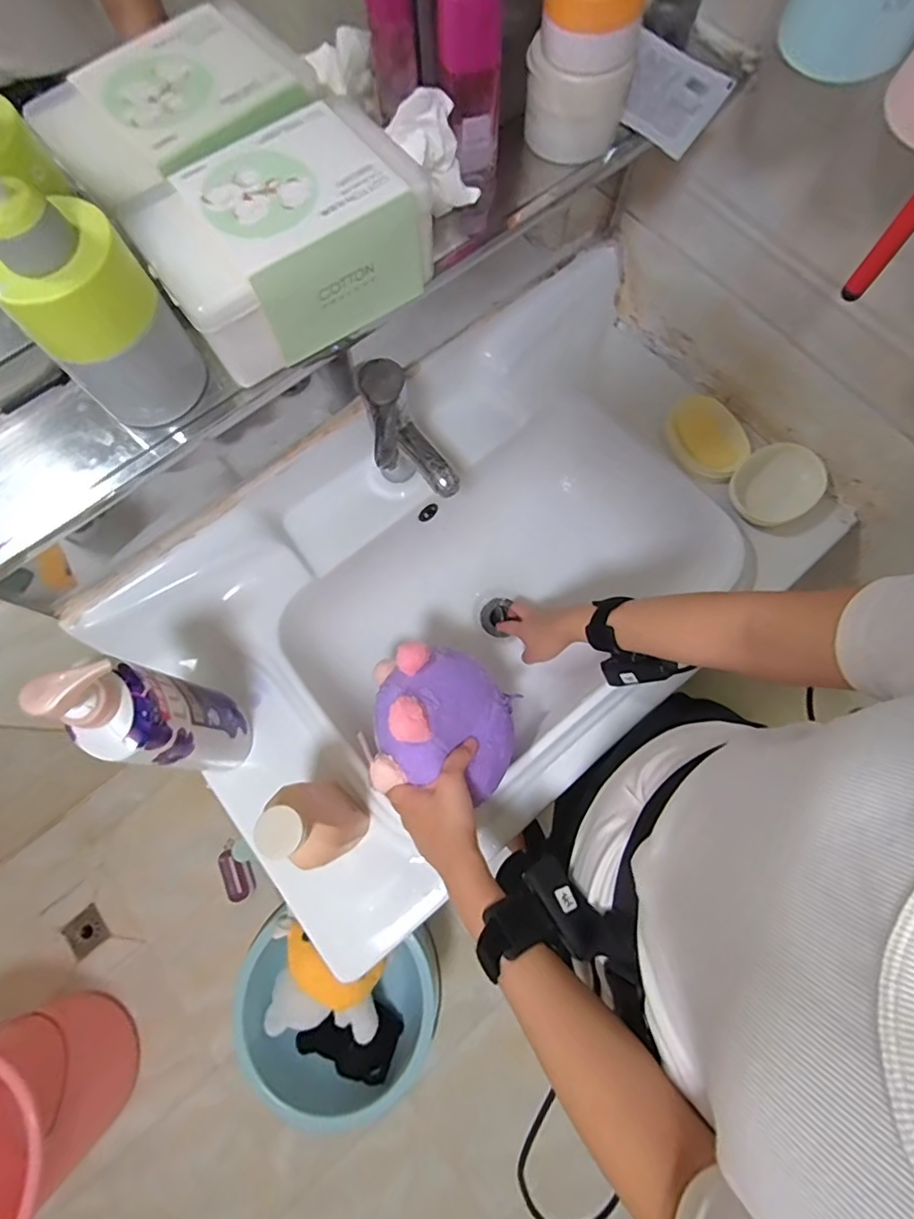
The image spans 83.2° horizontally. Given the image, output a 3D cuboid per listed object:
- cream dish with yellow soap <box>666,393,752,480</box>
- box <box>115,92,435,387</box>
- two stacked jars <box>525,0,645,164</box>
[{"bbox_3d":[0.327,-0.223,0.678,0.108,0.025,0.103,0,75,0],"label":"cream dish with yellow soap"},{"bbox_3d":[-0.119,-0.256,0.348,0.170,0.064,0.130,-35,77,-9],"label":"box"},{"bbox_3d":[0.091,-0.401,0.375,0.073,0.097,0.062,11,75,3],"label":"two stacked jars"}]

